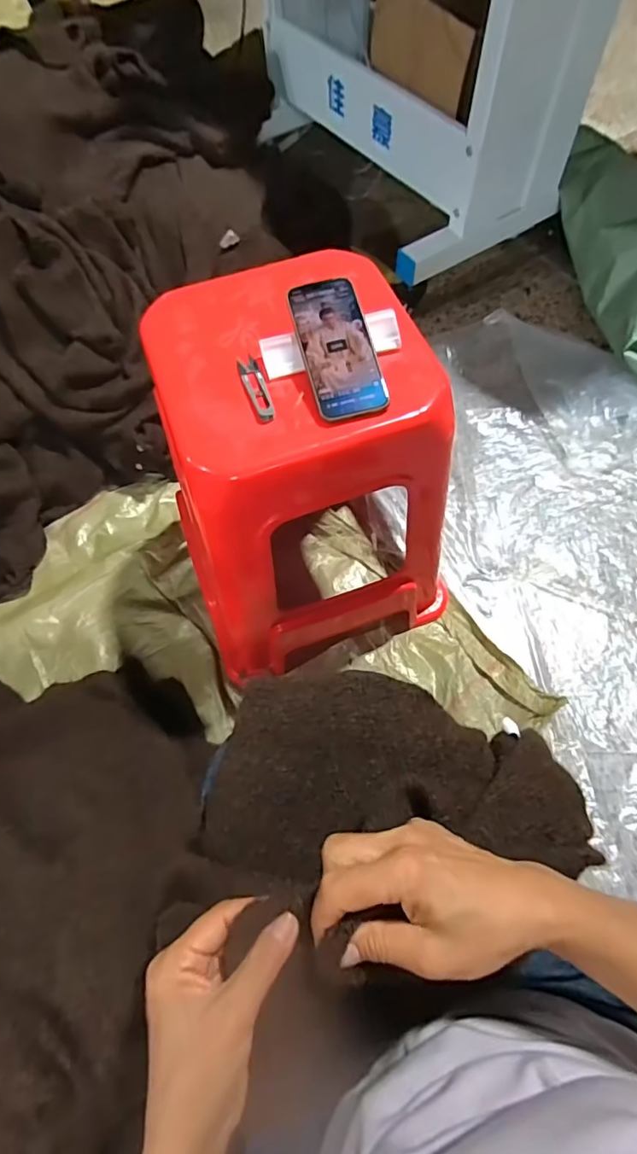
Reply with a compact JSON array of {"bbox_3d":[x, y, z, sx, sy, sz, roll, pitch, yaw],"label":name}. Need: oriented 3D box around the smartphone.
[{"bbox_3d":[0.019,-0.243,0.558,0.075,0.006,0.154,-15,80,-6],"label":"smartphone"}]

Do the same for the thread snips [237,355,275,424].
[{"bbox_3d":[-0.067,-0.204,0.569,0.022,0.006,0.095,-17,65,-6],"label":"thread snips"}]

